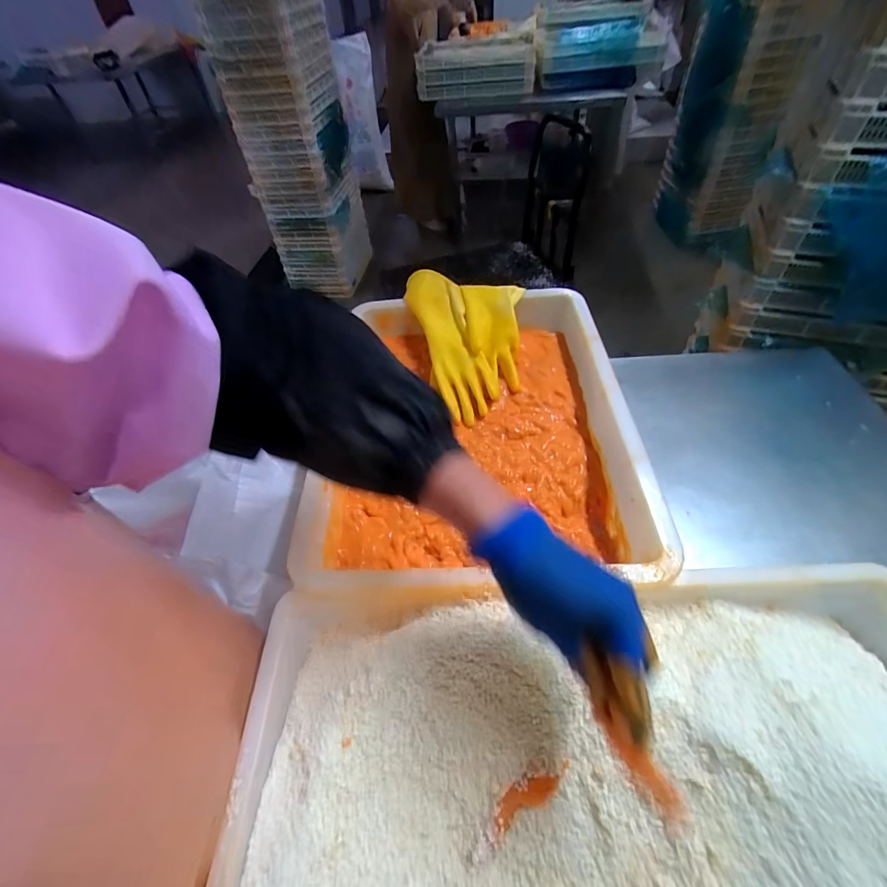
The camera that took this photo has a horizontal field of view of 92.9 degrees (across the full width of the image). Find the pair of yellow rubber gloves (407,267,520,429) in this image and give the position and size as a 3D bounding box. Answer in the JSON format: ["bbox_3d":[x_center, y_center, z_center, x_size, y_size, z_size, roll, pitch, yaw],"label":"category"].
[{"bbox_3d":[0.049,-0.173,0.670,0.174,0.078,0.275,-14,50,-6],"label":"pair of yellow rubber gloves"}]

